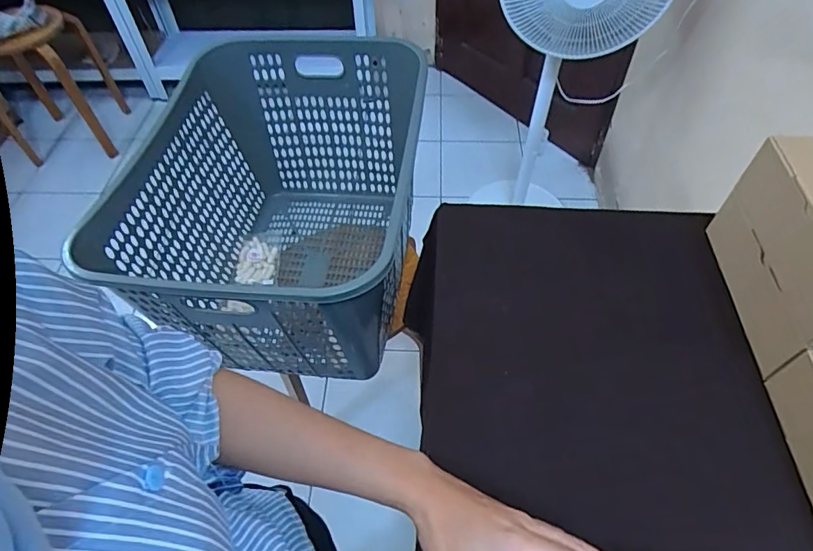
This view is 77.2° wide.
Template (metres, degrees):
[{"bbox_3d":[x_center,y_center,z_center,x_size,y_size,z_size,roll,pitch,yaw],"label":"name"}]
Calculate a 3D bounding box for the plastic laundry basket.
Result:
[{"bbox_3d":[-0.209,-0.113,0.893,0.435,0.364,0.565,4,54,6],"label":"plastic laundry basket"}]

